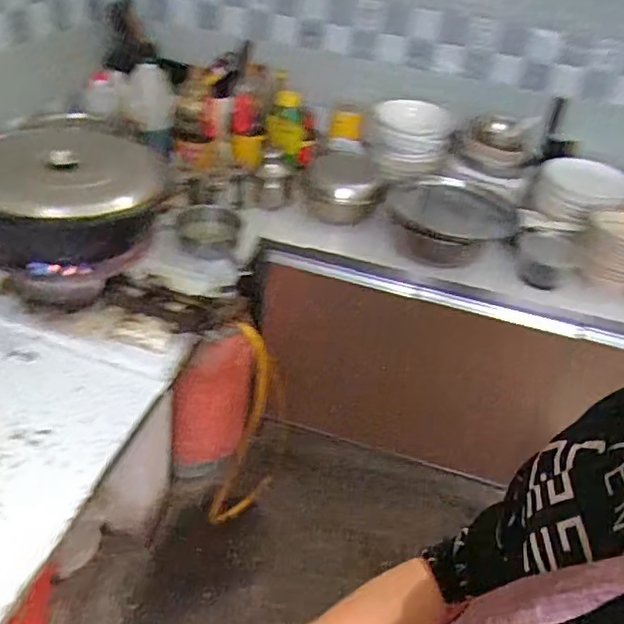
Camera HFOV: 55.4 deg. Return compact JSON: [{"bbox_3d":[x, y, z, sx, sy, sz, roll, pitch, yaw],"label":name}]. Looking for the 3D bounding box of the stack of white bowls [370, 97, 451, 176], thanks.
[{"bbox_3d":[0.247,-0.445,1.500,0.179,0.139,0.178,2,36,-8],"label":"stack of white bowls"}]

